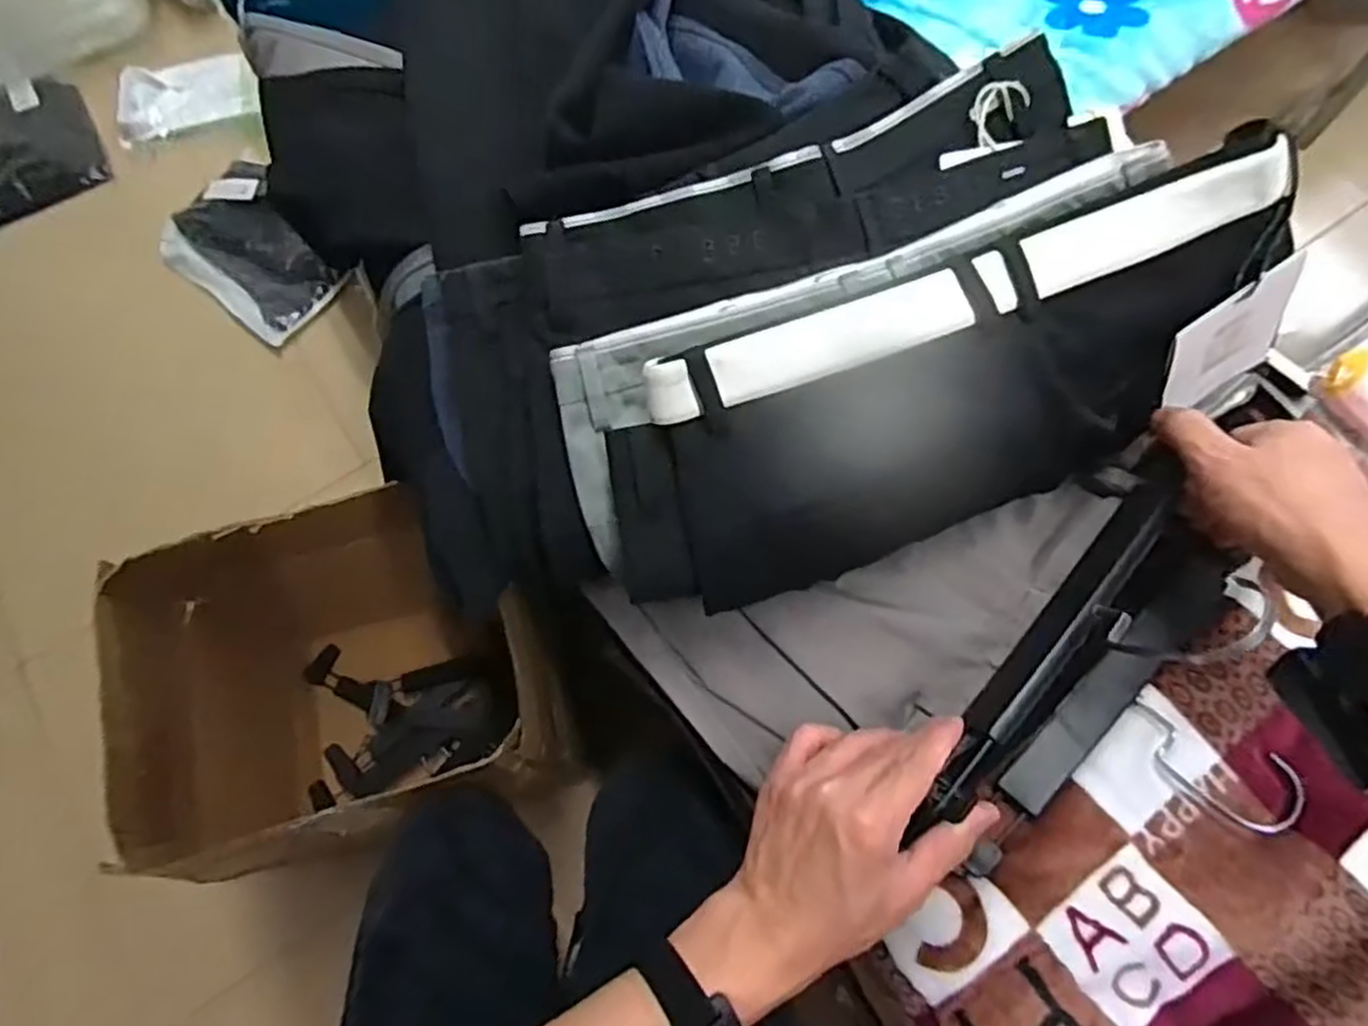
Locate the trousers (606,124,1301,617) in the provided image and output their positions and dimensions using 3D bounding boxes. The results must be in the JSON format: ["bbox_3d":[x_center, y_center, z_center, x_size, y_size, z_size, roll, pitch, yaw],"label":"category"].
[{"bbox_3d":[0.146,-0.063,0.435,0.395,0.050,0.158,-19,113,-2],"label":"trousers"}]

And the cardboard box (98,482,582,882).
[{"bbox_3d":[-0.370,0.224,0.933,0.431,0.479,0.309,-14,70,-3],"label":"cardboard box"}]

